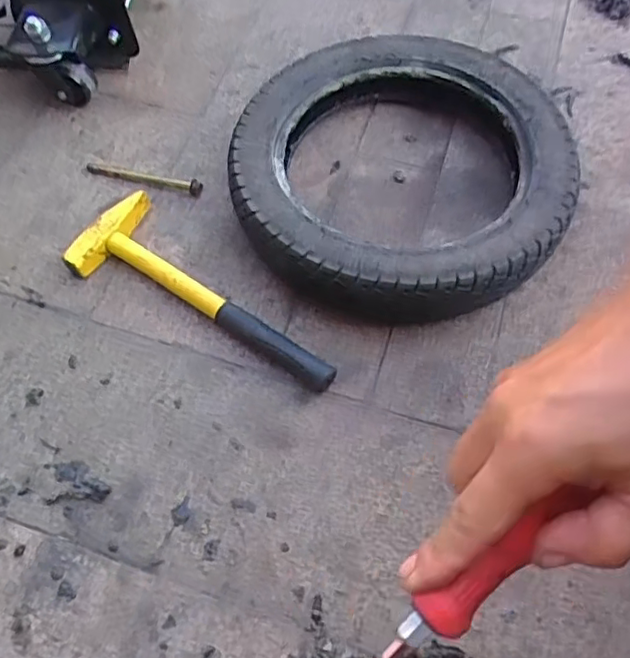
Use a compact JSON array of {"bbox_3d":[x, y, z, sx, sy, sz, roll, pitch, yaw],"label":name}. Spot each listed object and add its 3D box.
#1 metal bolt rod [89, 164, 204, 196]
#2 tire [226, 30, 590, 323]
[{"bbox_3d":[-0.200,-0.177,0.723,0.139,0.012,0.015,13,63,7],"label":"metal bolt rod"},{"bbox_3d":[0.089,-0.166,0.676,0.353,0.093,0.344,7,62,4],"label":"tire"}]

